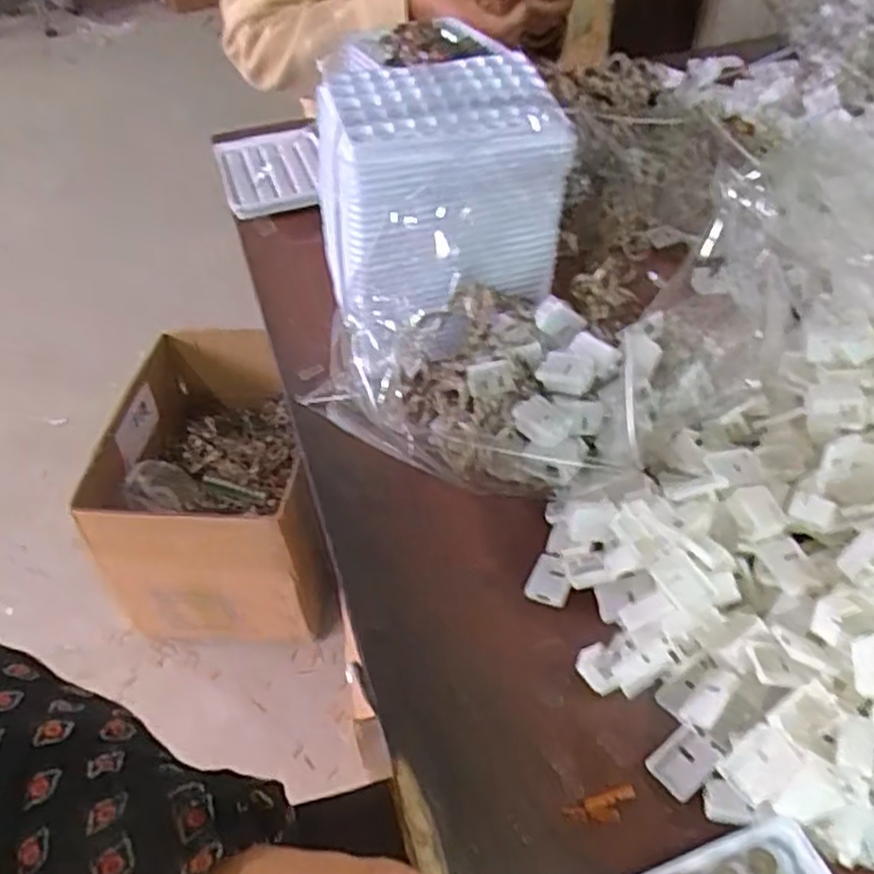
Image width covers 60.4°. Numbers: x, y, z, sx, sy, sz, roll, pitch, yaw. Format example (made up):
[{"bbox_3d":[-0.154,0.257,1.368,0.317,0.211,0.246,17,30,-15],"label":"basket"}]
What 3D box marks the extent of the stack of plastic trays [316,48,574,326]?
[{"bbox_3d":[0.001,-0.151,0.454,0.146,0.101,0.115,-3,47,1],"label":"stack of plastic trays"}]

